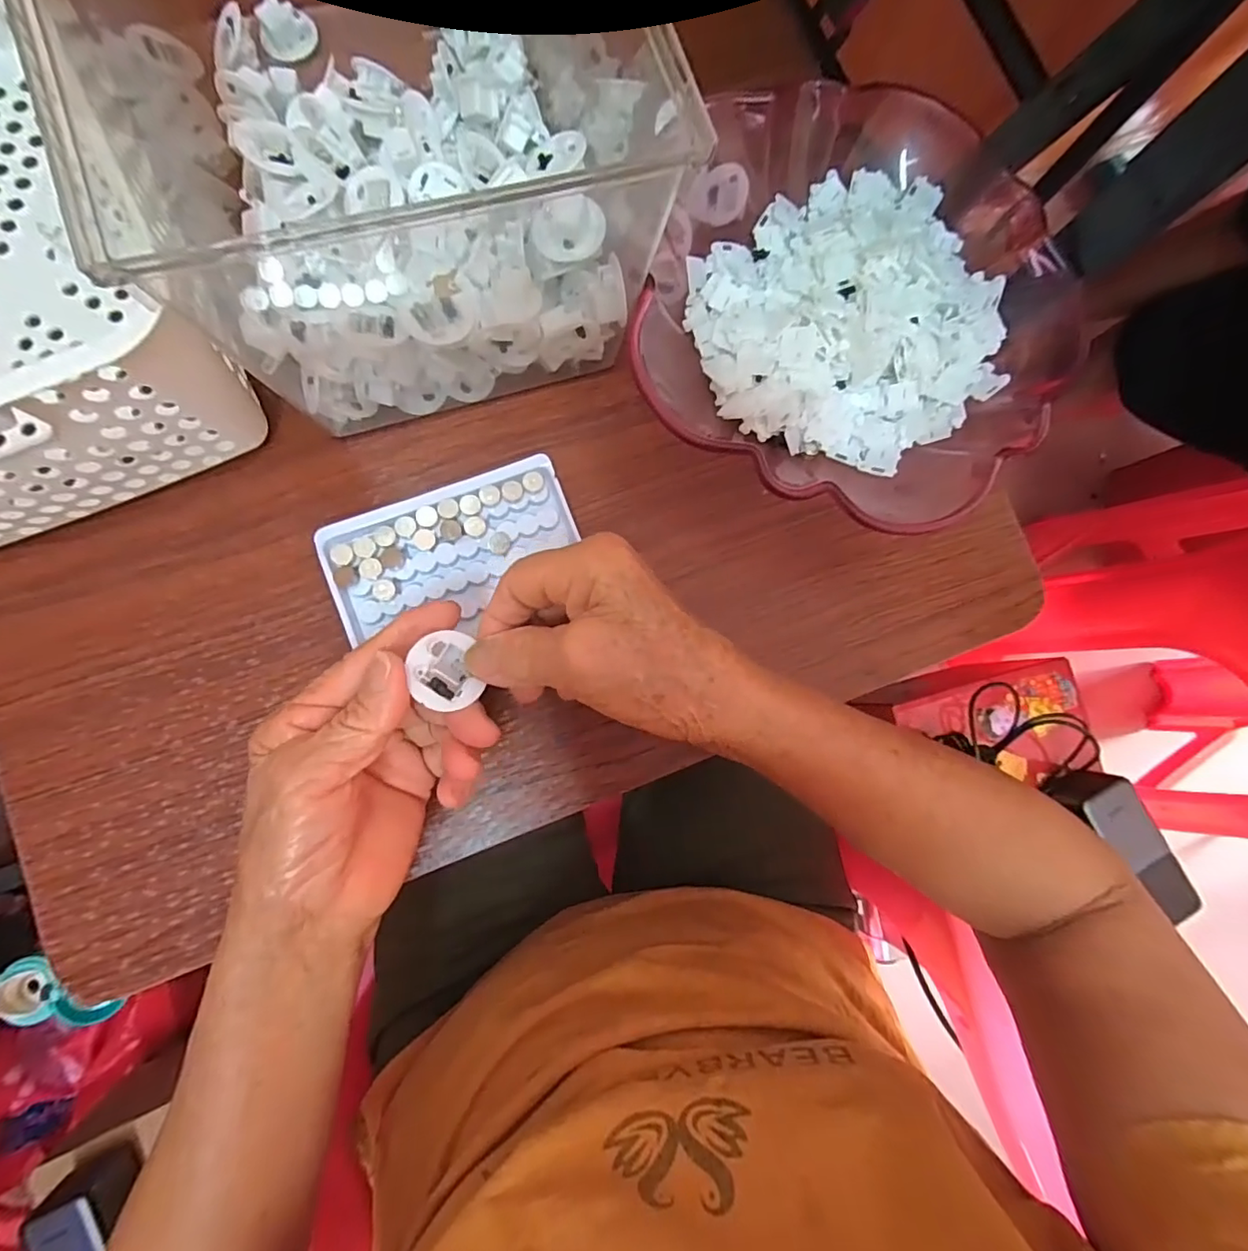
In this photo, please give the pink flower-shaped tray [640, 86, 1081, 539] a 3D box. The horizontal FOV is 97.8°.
[{"bbox_3d":[0.139,-0.192,0.323,0.237,0.056,0.224,24,81,-4],"label":"pink flower-shaped tray"}]

